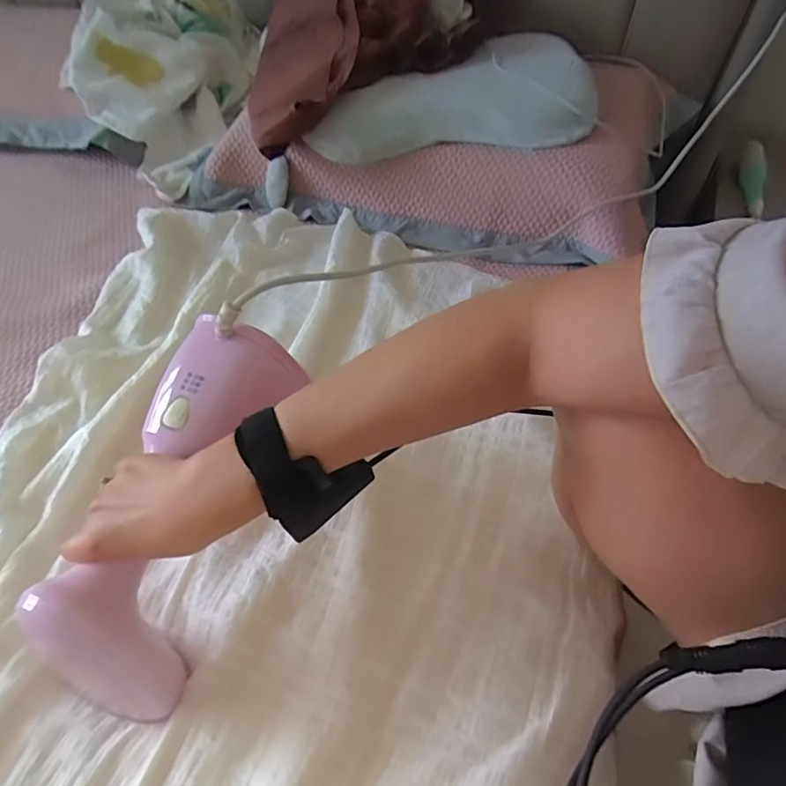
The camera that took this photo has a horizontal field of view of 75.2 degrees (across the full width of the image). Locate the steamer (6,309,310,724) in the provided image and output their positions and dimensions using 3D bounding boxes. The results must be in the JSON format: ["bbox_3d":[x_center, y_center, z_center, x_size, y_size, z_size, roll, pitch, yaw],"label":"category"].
[{"bbox_3d":[-0.155,0.086,0.374,0.084,0.123,0.283,16,77,12],"label":"steamer"}]

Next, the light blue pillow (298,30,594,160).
[{"bbox_3d":[0.071,-0.363,0.629,0.325,0.111,0.095,6,52,5],"label":"light blue pillow"}]

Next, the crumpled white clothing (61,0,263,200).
[{"bbox_3d":[-0.345,-0.476,0.762,0.210,0.146,0.319,14,55,11],"label":"crumpled white clothing"}]

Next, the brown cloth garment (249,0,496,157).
[{"bbox_3d":[-0.062,-0.511,0.671,0.295,0.168,0.322,-14,53,-10],"label":"brown cloth garment"}]

